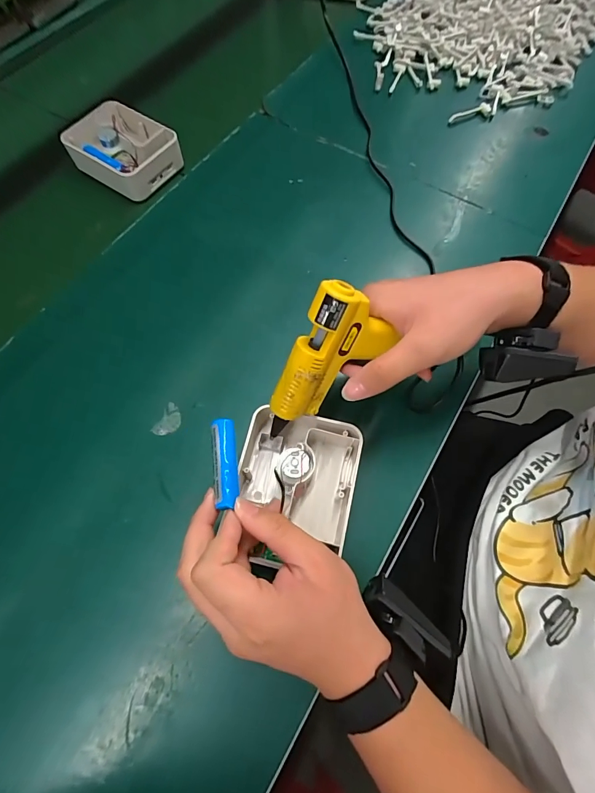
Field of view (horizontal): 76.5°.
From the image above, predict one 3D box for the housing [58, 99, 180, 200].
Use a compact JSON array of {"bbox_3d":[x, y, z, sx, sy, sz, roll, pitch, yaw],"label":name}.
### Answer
[{"bbox_3d":[-0.229,-0.329,0.497,0.125,0.038,0.097,34,71,13],"label":"housing"}]

